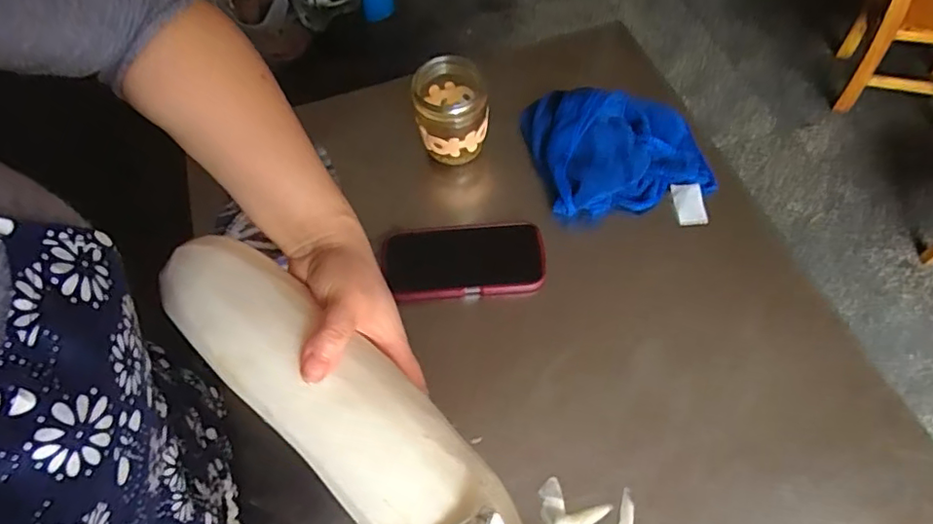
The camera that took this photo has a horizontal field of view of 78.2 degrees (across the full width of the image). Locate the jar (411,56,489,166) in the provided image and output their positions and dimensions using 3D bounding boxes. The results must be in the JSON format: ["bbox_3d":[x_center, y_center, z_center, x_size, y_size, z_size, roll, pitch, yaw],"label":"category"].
[{"bbox_3d":[-0.016,-0.165,0.631,0.077,0.093,0.073,-2,59,3],"label":"jar"}]

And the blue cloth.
[{"bbox_3d":[0.170,-0.125,0.647,0.202,0.052,0.172,-3,59,3],"label":"blue cloth"}]

